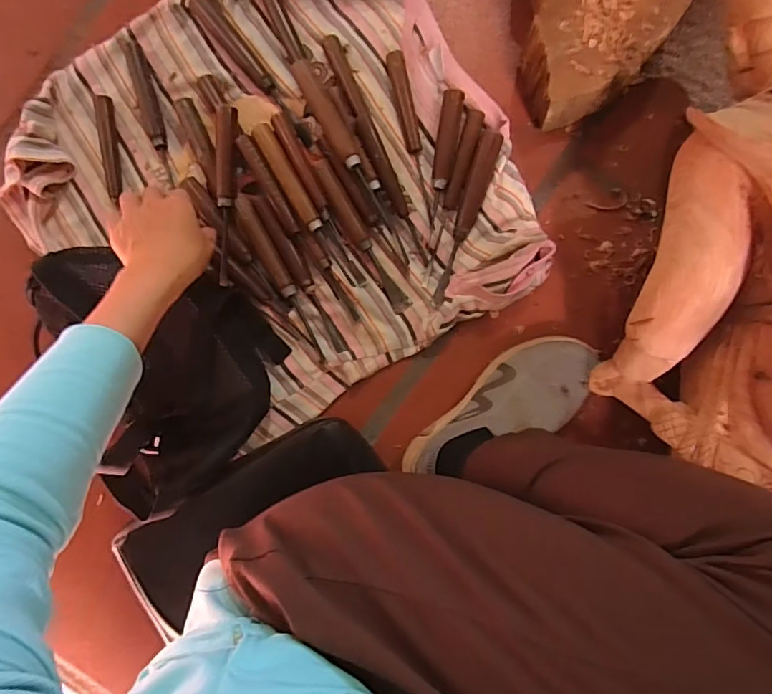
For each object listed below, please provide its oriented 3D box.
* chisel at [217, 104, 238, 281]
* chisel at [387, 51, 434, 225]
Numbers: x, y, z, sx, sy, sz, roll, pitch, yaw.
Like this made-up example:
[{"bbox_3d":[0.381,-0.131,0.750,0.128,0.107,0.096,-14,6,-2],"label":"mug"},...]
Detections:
[{"bbox_3d":[-0.166,-0.156,0.514,0.016,0.027,0.179,4,89,6],"label":"chisel"},{"bbox_3d":[0.028,-0.223,0.532,0.019,0.016,0.187,-11,89,1],"label":"chisel"}]

